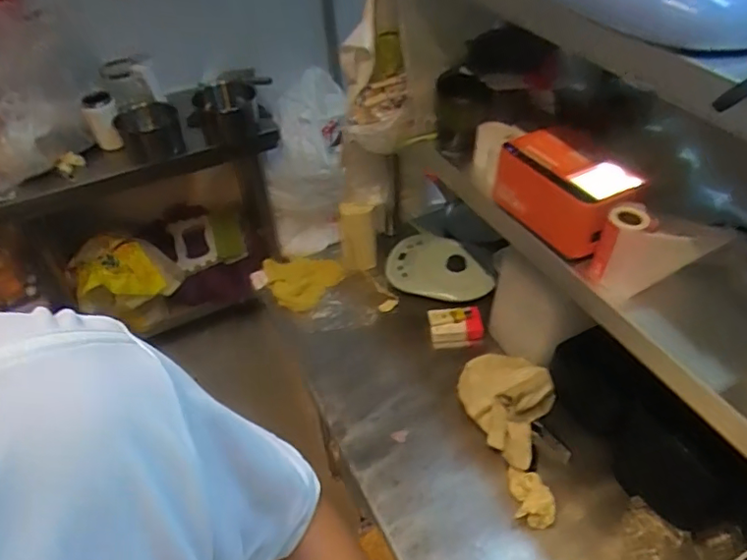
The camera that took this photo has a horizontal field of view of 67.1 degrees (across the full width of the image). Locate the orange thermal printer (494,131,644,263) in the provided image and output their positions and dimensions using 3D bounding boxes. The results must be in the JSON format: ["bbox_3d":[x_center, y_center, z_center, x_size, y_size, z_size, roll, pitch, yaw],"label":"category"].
[{"bbox_3d":[0.258,-0.116,0.752,0.104,0.091,0.192,-28,47,-23],"label":"orange thermal printer"}]

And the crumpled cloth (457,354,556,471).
[{"bbox_3d":[0.197,0.176,0.868,0.144,0.078,0.186,18,47,23],"label":"crumpled cloth"}]

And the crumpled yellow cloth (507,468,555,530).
[{"bbox_3d":[0.219,0.299,0.777,0.055,0.015,0.078,-2,43,3],"label":"crumpled yellow cloth"}]

